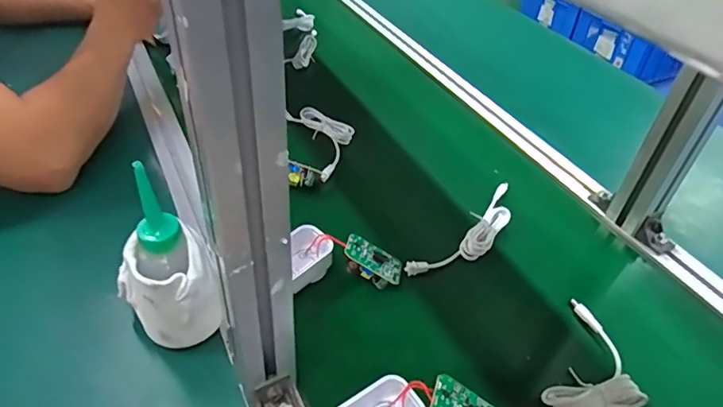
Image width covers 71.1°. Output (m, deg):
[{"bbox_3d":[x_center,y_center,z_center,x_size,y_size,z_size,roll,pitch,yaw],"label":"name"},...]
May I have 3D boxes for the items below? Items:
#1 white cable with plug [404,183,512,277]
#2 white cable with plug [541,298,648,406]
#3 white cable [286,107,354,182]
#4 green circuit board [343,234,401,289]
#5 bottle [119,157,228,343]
[{"bbox_3d":[0.124,0.032,0.550,0.044,0.014,0.193,34,49,28],"label":"white cable with plug"},{"bbox_3d":[0.187,0.152,0.421,0.080,0.024,0.162,30,47,25],"label":"white cable with plug"},{"bbox_3d":[-0.042,-0.085,0.657,0.074,0.012,0.131,-15,46,-22],"label":"white cable"},{"bbox_3d":[0.009,0.057,0.497,0.062,0.018,0.038,31,33,-12],"label":"green circuit board"},{"bbox_3d":[-0.151,0.051,0.389,0.061,0.160,0.060,-26,51,-31],"label":"bottle"}]

